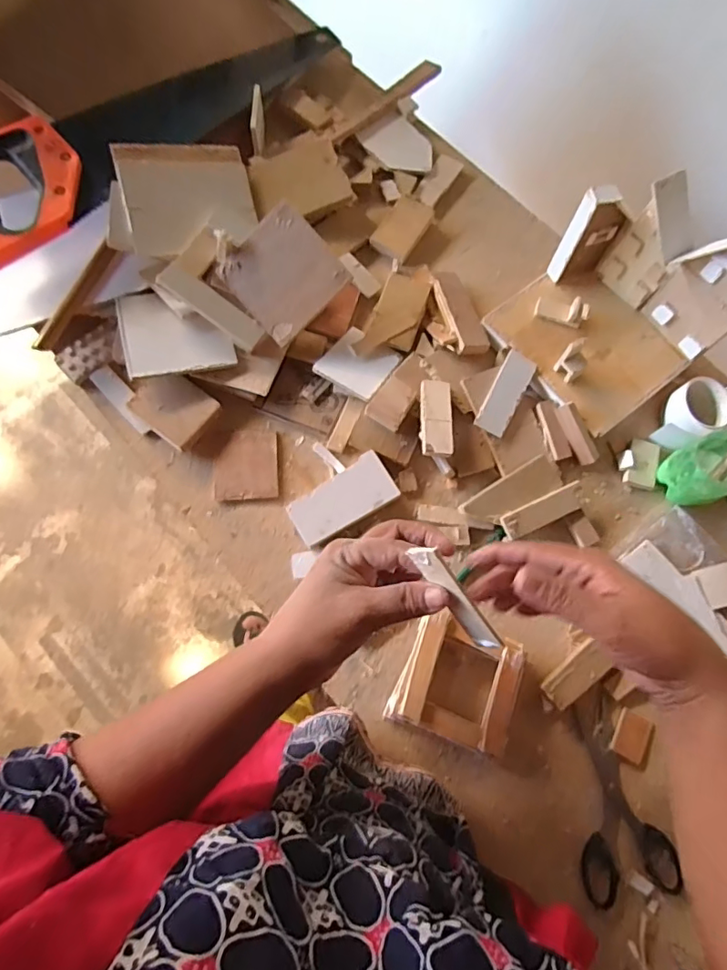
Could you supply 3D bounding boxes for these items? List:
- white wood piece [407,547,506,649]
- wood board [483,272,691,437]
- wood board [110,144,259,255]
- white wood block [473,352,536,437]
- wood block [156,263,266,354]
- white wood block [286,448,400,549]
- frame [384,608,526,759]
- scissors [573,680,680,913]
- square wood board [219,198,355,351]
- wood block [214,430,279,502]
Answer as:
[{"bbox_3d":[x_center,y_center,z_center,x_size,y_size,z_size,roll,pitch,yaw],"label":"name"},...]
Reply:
[{"bbox_3d":[0.060,0.072,0.323,0.020,0.005,0.081,-32,102,31],"label":"white wood piece"},{"bbox_3d":[0.238,-0.153,0.550,0.143,0.013,0.171,-38,76,-12],"label":"wood board"},{"bbox_3d":[-0.182,-0.301,0.542,0.129,0.016,0.124,-13,89,-20],"label":"wood board"},{"bbox_3d":[0.146,-0.092,0.527,0.032,0.014,0.091,27,74,8],"label":"white wood block"},{"bbox_3d":[-0.150,-0.177,0.511,0.108,0.012,0.029,35,74,-14],"label":"wood block"},{"bbox_3d":[-0.019,0.016,0.497,0.102,0.019,0.050,-33,76,-11],"label":"white wood block"},{"bbox_3d":[0.083,0.172,0.448,0.095,0.040,0.096,22,73,6],"label":"frame"},{"bbox_3d":[0.212,0.262,0.442,0.081,0.004,0.157,-9,73,-4],"label":"scissors"},{"bbox_3d":[-0.080,-0.208,0.512,0.098,0.008,0.099,-41,93,14],"label":"square wood board"},{"bbox_3d":[-0.116,-0.019,0.513,0.061,0.007,0.071,-3,72,-2],"label":"wood block"}]

